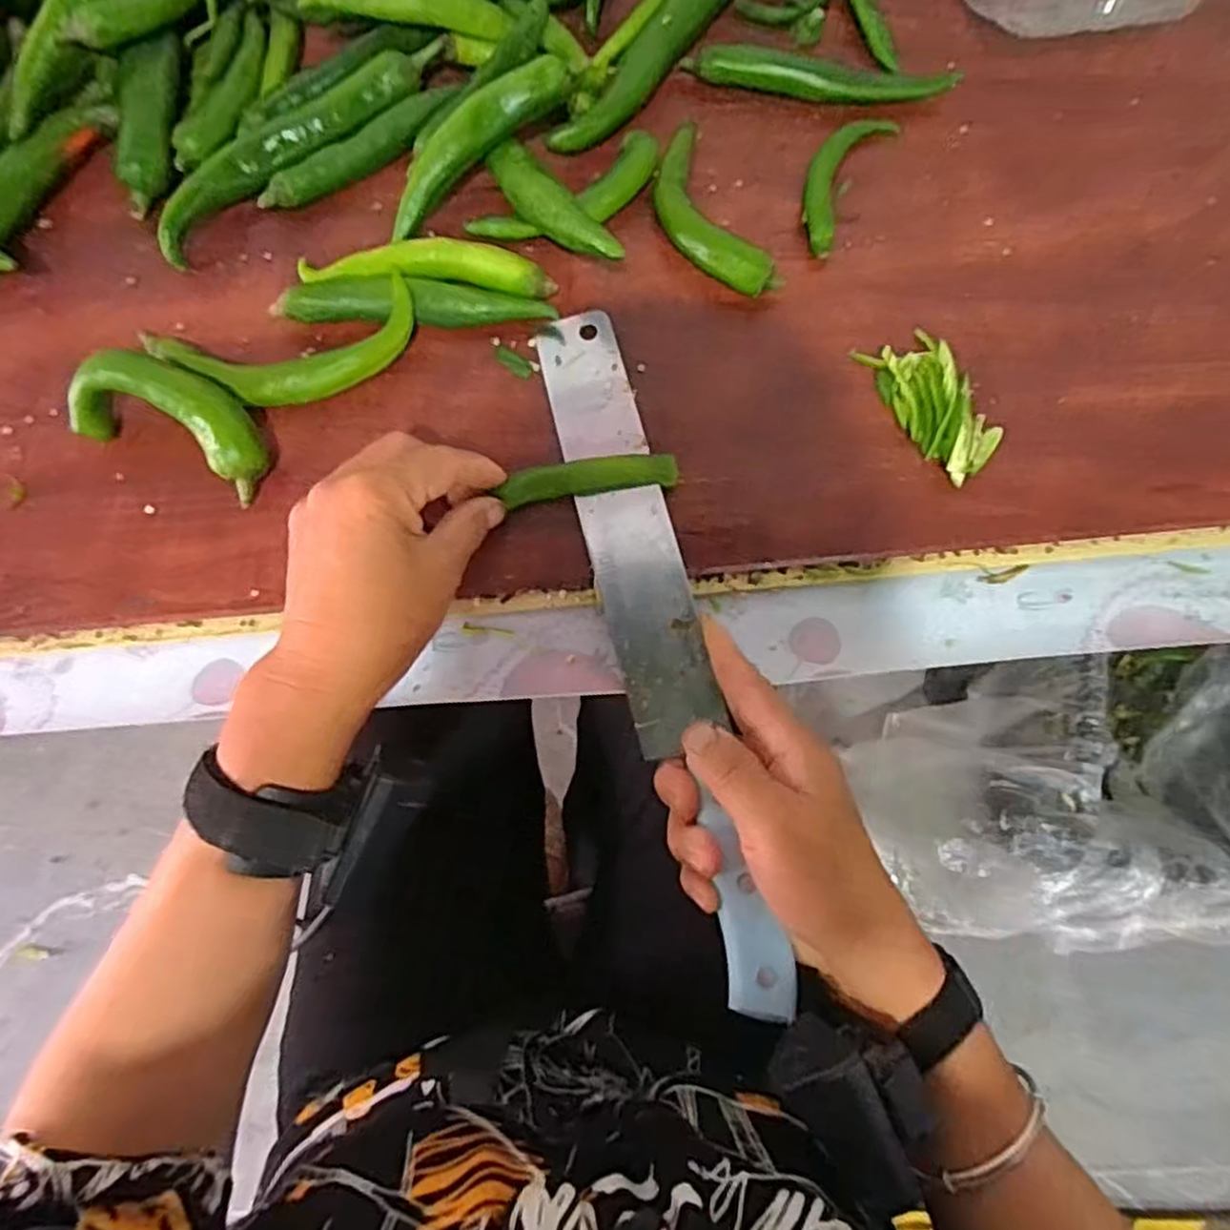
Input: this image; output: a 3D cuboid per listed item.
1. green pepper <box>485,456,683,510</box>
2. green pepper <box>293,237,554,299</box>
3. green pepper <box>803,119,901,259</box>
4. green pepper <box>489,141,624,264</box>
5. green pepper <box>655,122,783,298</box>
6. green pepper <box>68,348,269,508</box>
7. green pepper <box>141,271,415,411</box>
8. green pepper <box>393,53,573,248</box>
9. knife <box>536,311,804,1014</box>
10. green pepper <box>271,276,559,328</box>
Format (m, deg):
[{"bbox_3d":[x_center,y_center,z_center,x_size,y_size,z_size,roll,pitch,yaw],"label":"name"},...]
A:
[{"bbox_3d":[-0.012,-0.068,0.372,0.085,0.009,0.018,-8,80,-2],"label":"green pepper"},{"bbox_3d":[-0.099,-0.184,0.398,0.132,0.012,0.026,1,74,2],"label":"green pepper"},{"bbox_3d":[0.122,-0.241,0.411,0.031,0.015,0.093,27,77,8],"label":"green pepper"},{"bbox_3d":[-0.032,-0.207,0.384,0.021,0.016,0.108,-36,65,-7],"label":"green pepper"},{"bbox_3d":[0.047,-0.213,0.399,0.040,0.017,0.106,-26,75,-6],"label":"green pepper"},{"bbox_3d":[-0.216,-0.097,0.368,0.095,0.041,0.046,23,76,7],"label":"green pepper"},{"bbox_3d":[-0.166,-0.132,0.383,0.134,0.021,0.053,-16,75,-3],"label":"green pepper"},{"bbox_3d":[-0.076,-0.248,0.395,0.118,0.022,0.024,-39,83,7],"label":"green pepper"},{"bbox_3d":[0.019,0.005,0.355,0.042,0.012,0.335,-14,75,-4],"label":"knife"},{"bbox_3d":[-0.103,-0.164,0.396,0.140,0.013,0.019,-1,74,1],"label":"green pepper"}]

